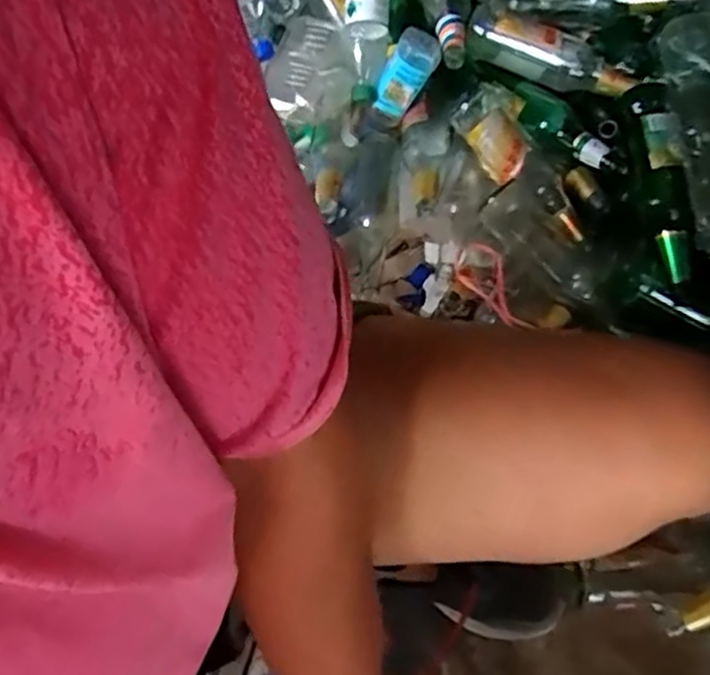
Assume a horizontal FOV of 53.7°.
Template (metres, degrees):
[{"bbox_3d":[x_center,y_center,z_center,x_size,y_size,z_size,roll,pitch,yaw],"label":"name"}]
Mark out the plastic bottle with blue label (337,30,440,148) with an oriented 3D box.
[{"bbox_3d":[0.051,-0.355,1.009,0.064,0.183,0.057,-7,57,-49],"label":"plastic bottle with blue label"}]

